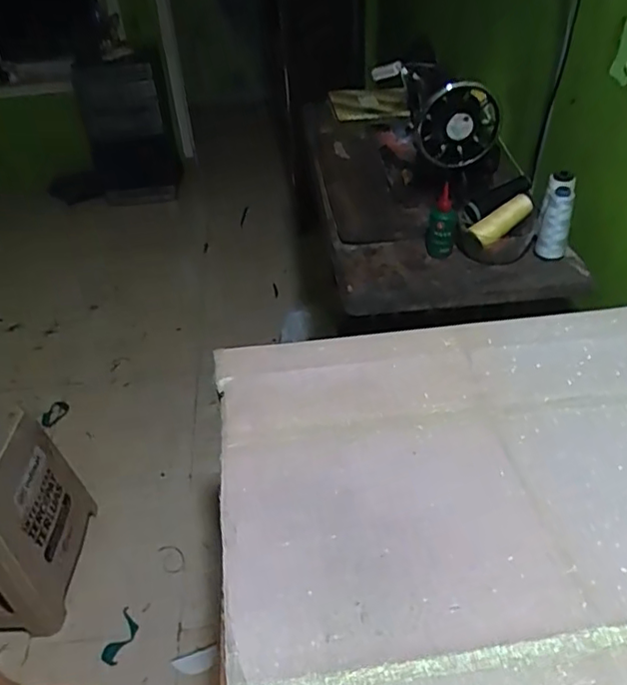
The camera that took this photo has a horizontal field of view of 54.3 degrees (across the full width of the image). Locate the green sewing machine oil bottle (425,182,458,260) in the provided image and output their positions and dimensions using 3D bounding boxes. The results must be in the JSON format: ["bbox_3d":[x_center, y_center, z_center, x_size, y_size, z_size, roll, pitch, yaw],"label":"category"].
[{"bbox_3d":[0.202,-0.187,0.965,0.046,0.112,0.044,8,41,15],"label":"green sewing machine oil bottle"}]

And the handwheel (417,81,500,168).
[{"bbox_3d":[0.234,-0.349,0.984,0.131,0.123,0.027,-4,41,0],"label":"handwheel"}]

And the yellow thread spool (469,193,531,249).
[{"bbox_3d":[0.299,-0.195,0.960,0.108,0.032,0.034,-37,45,-4],"label":"yellow thread spool"}]

